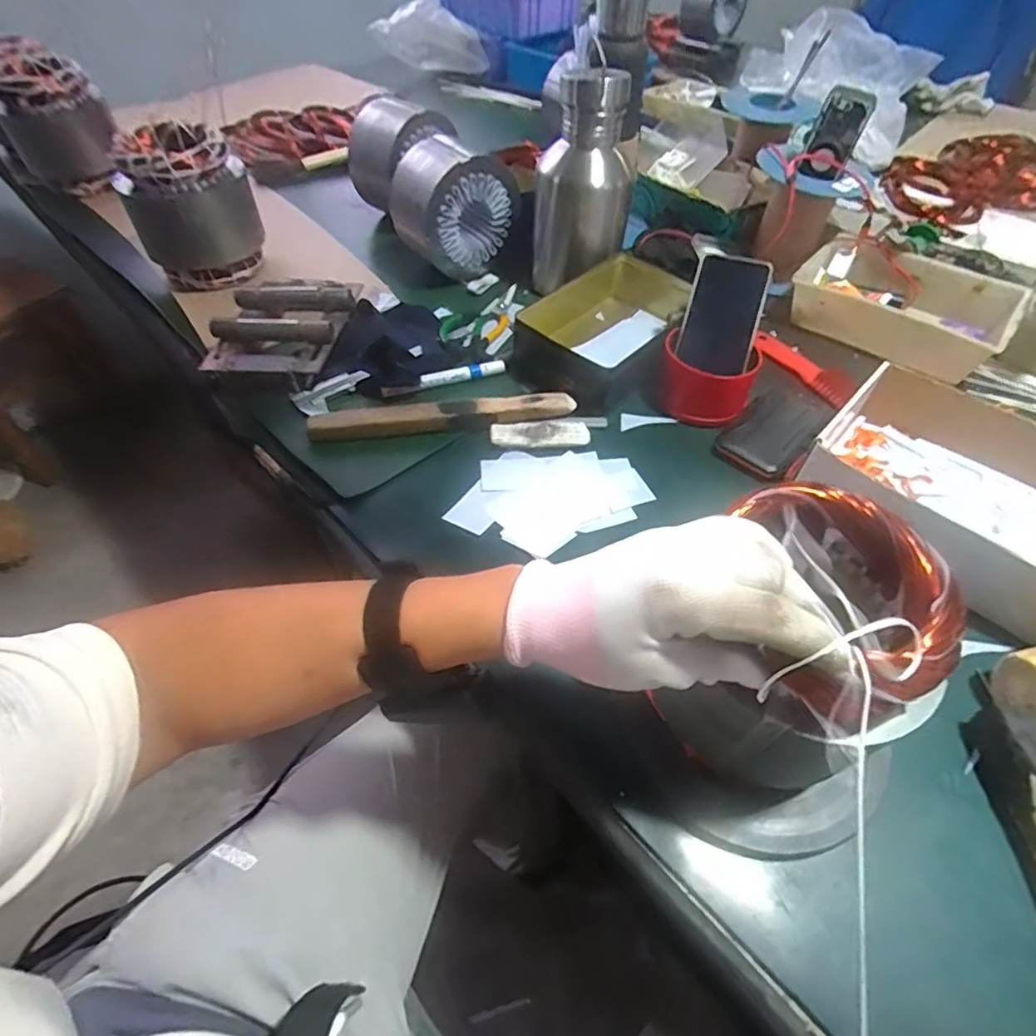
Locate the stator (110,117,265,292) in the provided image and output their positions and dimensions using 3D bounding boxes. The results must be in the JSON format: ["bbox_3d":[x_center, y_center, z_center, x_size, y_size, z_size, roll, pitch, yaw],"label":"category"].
[{"bbox_3d":[-0.423,-0.406,0.757,0.145,0.156,0.114,-17,52,-14],"label":"stator"}]

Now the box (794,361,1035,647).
[{"bbox_3d":[0.404,-0.025,0.537,0.230,0.074,0.193,36,58,27],"label":"box"}]

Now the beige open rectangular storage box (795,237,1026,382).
[{"bbox_3d":[0.496,-0.281,0.752,0.248,0.049,0.175,34,58,26],"label":"beige open rectangular storage box"}]

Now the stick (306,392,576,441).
[{"bbox_3d":[-0.077,-0.105,0.607,0.272,0.022,0.026,-7,50,-5],"label":"stick"}]

